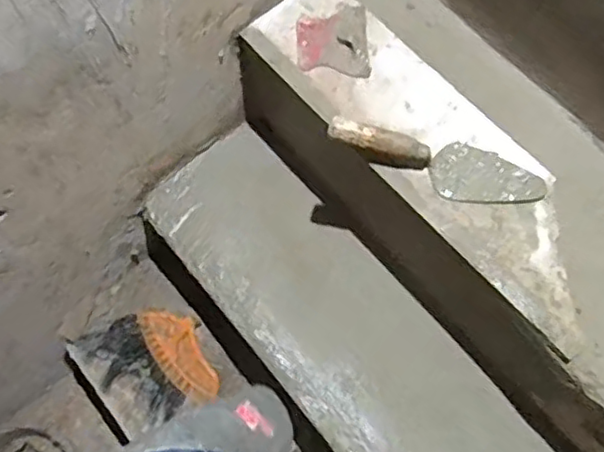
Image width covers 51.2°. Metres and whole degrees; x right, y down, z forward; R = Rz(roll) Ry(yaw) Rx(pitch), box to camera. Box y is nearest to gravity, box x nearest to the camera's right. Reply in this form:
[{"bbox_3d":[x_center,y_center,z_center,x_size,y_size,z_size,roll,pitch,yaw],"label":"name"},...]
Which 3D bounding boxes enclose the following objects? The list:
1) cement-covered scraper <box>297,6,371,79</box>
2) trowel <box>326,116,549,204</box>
[{"bbox_3d":[0.046,-0.284,0.964,0.106,0.011,0.126,-3,69,0],"label":"cement-covered scraper"},{"bbox_3d":[0.189,-0.093,0.877,0.311,0.042,0.092,18,67,-6],"label":"trowel"}]

